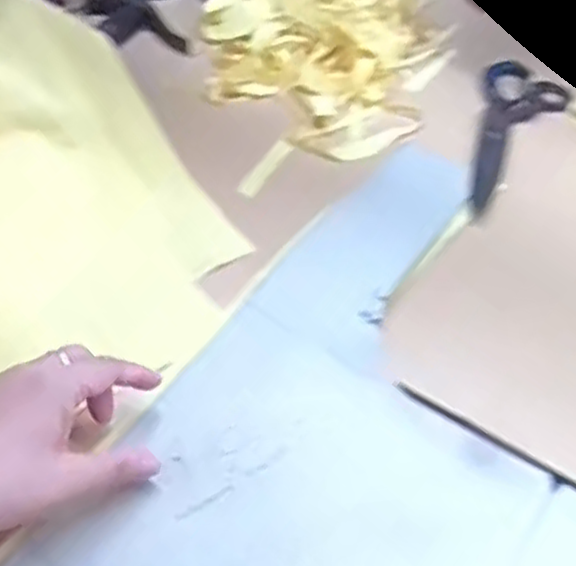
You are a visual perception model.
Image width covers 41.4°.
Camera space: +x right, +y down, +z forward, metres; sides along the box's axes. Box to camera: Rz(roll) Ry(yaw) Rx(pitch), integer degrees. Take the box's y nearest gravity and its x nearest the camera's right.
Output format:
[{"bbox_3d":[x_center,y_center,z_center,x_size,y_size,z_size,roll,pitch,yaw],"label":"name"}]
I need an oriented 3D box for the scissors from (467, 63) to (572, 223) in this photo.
[{"bbox_3d":[0.198,-0.130,0.660,0.073,0.006,0.224,17,50,11],"label":"scissors"}]

